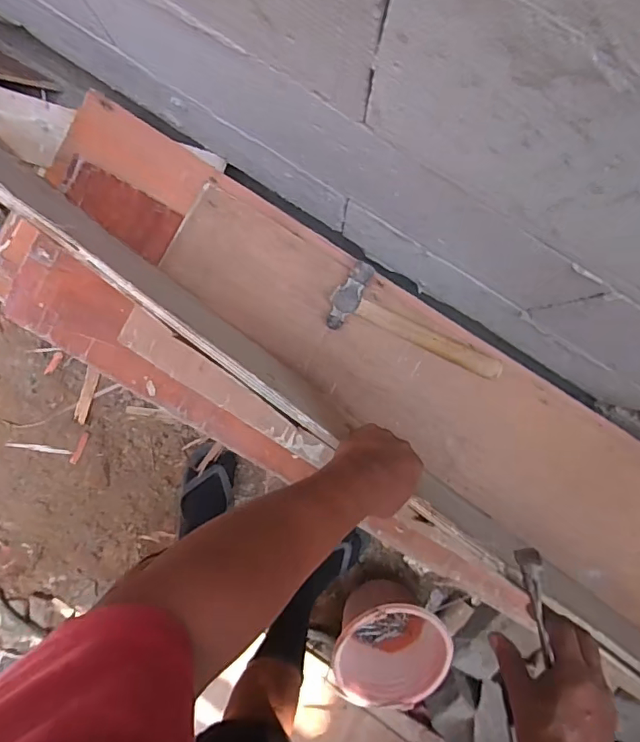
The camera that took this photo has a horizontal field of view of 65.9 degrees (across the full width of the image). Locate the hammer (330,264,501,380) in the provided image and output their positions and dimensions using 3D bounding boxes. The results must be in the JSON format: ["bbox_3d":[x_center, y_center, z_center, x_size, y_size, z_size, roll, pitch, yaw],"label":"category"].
[{"bbox_3d":[0.155,-0.067,0.781,0.281,0.032,0.103,25,93,0],"label":"hammer"}]

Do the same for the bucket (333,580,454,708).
[{"bbox_3d":[0.150,0.615,1.111,0.222,0.175,0.270,43,92,-1],"label":"bucket"}]

